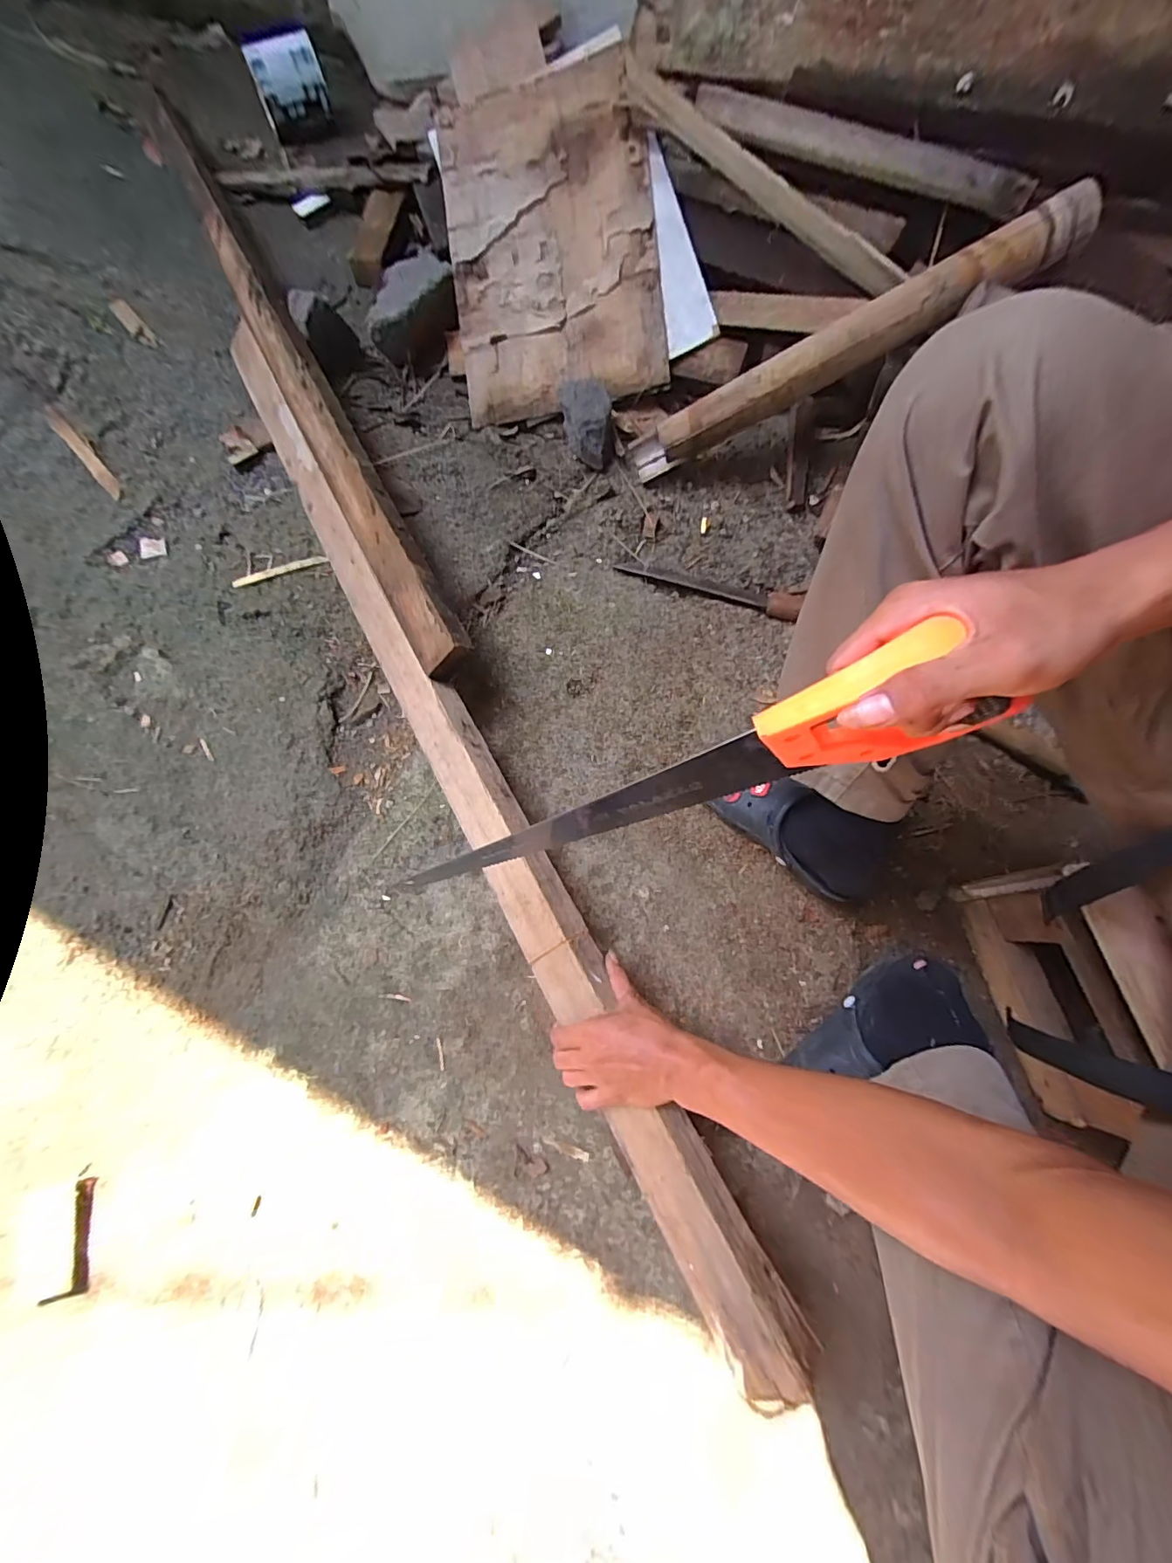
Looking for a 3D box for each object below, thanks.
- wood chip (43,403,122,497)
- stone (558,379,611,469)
[{"bbox_3d":[-0.848,-0.558,0.849,0.026,0.010,0.238,-42,79,-9],"label":"wood chip"},{"bbox_3d":[0.002,-0.579,0.801,0.080,0.074,0.132,-5,75,0],"label":"stone"}]

